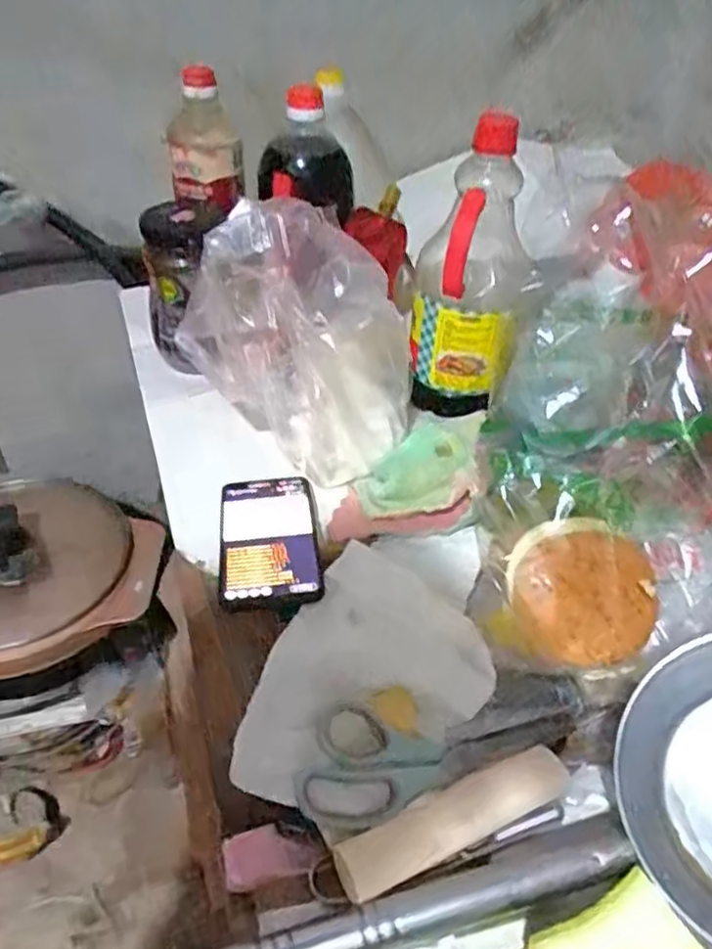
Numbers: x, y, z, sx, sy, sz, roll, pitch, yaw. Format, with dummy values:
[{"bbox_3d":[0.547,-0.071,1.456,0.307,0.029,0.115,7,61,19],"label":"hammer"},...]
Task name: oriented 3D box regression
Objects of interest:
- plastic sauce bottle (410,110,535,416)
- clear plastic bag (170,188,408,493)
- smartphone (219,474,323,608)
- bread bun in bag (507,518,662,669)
[{"bbox_3d":[0.099,-0.168,0.616,0.090,0.237,0.066,8,43,4],"label":"plastic sauce bottle"},{"bbox_3d":[-0.034,-0.095,0.545,0.173,0.206,0.069,-9,44,-13],"label":"clear plastic bag"},{"bbox_3d":[-0.065,0.046,0.537,0.071,0.016,0.140,-7,32,-4],"label":"smartphone"},{"bbox_3d":[0.152,0.081,0.489,0.094,0.100,0.044,-21,2,-2],"label":"bread bun in bag"}]

